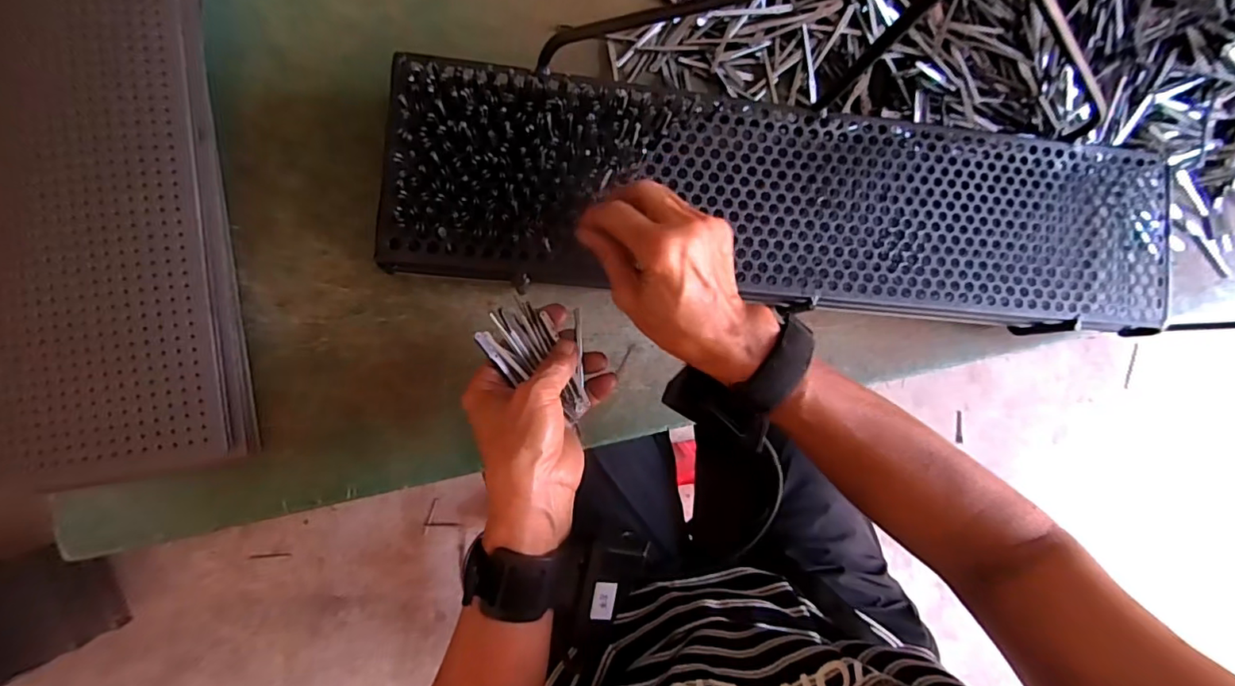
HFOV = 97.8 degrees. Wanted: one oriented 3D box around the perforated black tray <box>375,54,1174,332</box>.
[{"bbox_3d":[0.136,-0.102,0.394,0.580,0.032,0.142,4,86,-9],"label":"perforated black tray"}]

